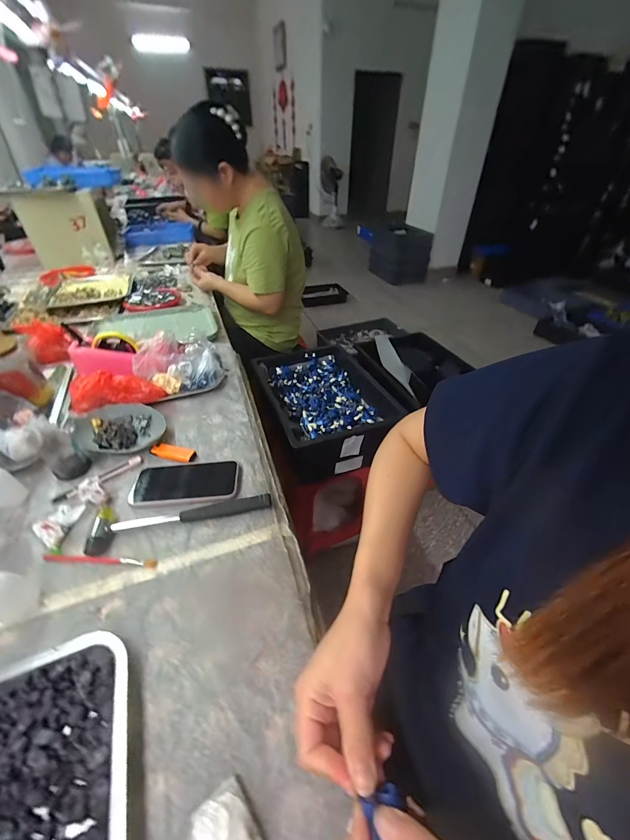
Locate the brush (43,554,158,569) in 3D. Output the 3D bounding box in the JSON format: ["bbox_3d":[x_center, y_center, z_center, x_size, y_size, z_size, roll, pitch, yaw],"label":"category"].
[{"bbox_3d":[-0.287,0.186,0.446,0.154,0.004,0.011,3,41,3],"label":"brush"}]

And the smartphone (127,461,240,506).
[{"bbox_3d":[-0.209,0.100,0.534,0.168,0.018,0.085,-5,41,-7],"label":"smartphone"}]

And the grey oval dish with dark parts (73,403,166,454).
[{"bbox_3d":[-0.369,0.018,0.621,0.166,0.027,0.118,-4,41,-6],"label":"grey oval dish with dark parts"}]

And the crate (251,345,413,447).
[{"bbox_3d":[0.021,-0.078,0.985,0.317,0.079,0.432,-15,41,-16],"label":"crate"}]

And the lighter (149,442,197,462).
[{"bbox_3d":[-0.251,0.055,0.588,0.080,0.014,0.024,11,42,11],"label":"lighter"}]

